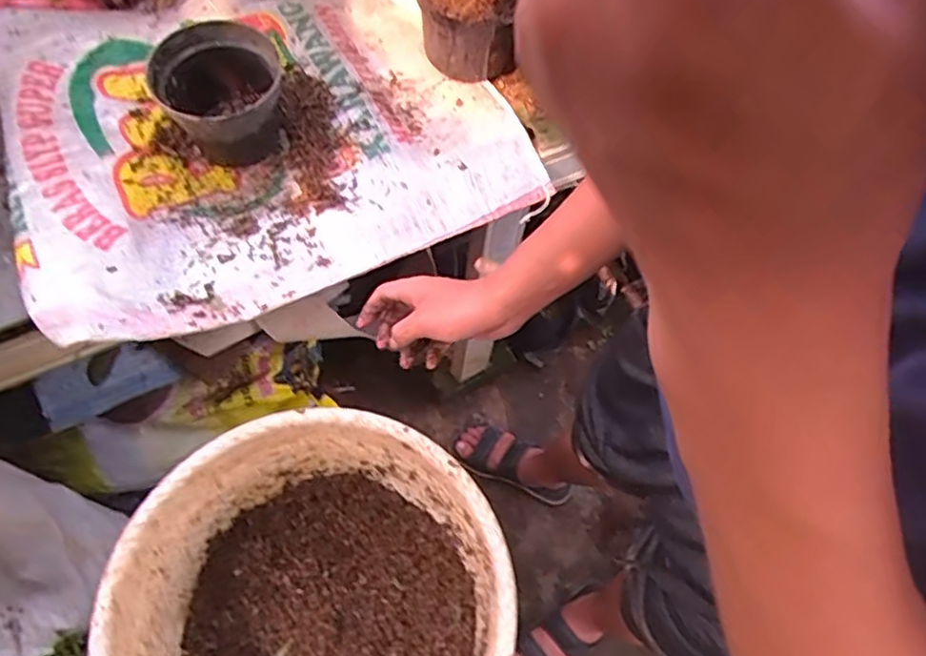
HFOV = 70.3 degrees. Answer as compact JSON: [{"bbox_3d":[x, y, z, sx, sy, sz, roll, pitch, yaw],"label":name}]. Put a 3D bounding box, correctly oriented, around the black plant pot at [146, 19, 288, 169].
[{"bbox_3d":[-0.266,-0.249,0.742,0.130,0.123,0.140,2,64,-3],"label":"black plant pot"}]

